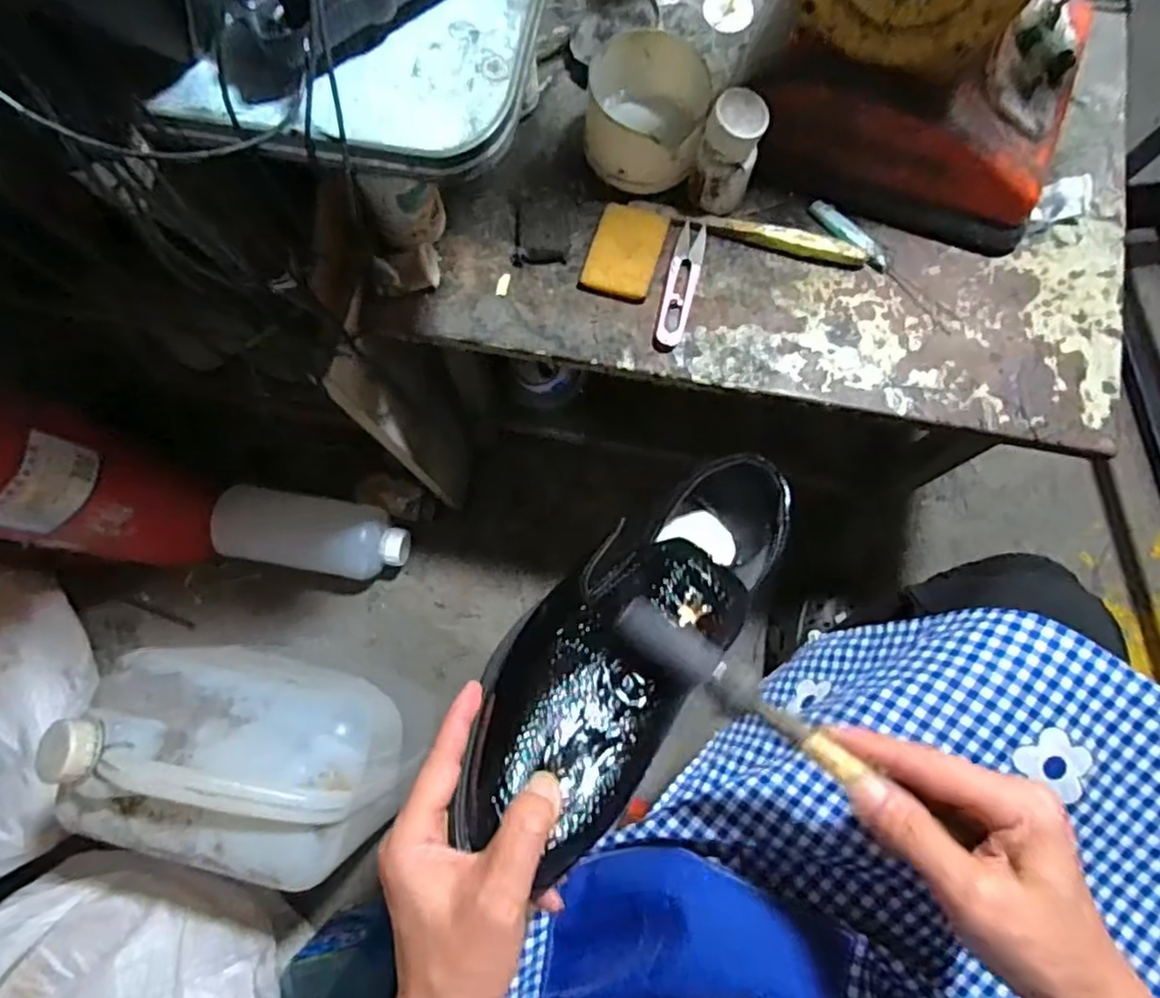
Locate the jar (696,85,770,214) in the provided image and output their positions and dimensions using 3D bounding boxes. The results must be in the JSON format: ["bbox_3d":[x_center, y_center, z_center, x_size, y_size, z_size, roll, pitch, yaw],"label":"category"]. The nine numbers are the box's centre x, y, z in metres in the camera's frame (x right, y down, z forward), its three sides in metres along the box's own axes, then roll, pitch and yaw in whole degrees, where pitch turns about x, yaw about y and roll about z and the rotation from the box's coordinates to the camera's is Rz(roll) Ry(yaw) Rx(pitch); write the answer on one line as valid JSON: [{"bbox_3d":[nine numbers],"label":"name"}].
[{"bbox_3d":[0.104,-0.241,0.465,0.038,0.084,0.042,16,78,4],"label":"jar"}]

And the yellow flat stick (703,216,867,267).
[{"bbox_3d":[0.153,-0.193,0.488,0.119,0.015,0.012,16,78,4],"label":"yellow flat stick"}]

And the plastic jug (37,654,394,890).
[{"bbox_3d":[-0.272,0.209,0.534,0.225,0.133,0.150,12,78,3],"label":"plastic jug"}]

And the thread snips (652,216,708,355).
[{"bbox_3d":[0.074,-0.156,0.481,0.021,0.007,0.103,13,78,3],"label":"thread snips"}]

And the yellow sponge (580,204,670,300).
[{"bbox_3d":[0.034,-0.185,0.487,0.050,0.006,0.073,17,78,4],"label":"yellow sponge"}]

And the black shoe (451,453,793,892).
[{"bbox_3d":[0.044,0.057,0.358,0.091,0.088,0.284,41,49,8],"label":"black shoe"}]

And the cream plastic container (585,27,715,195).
[{"bbox_3d":[0.051,-0.288,0.490,0.085,0.059,0.108,10,78,2],"label":"cream plastic container"}]

